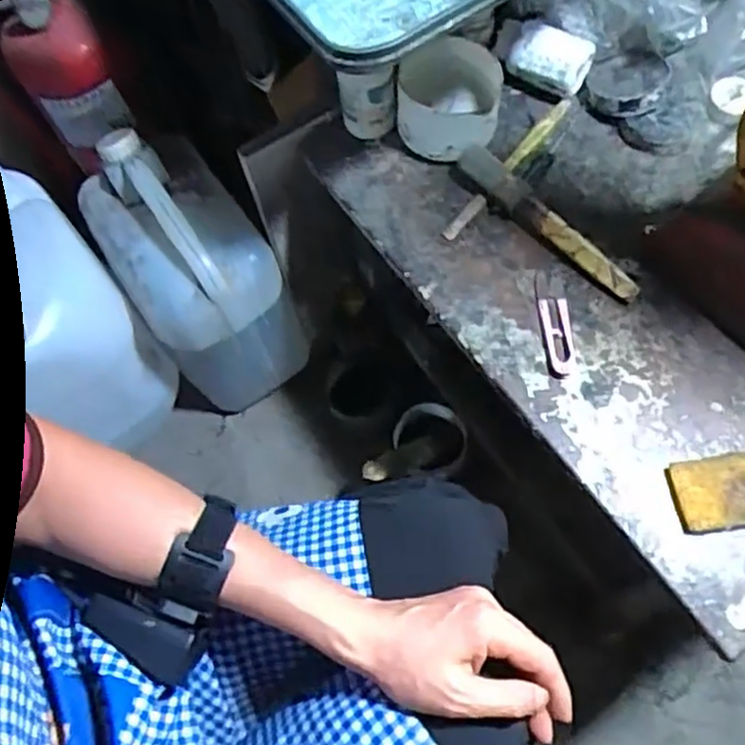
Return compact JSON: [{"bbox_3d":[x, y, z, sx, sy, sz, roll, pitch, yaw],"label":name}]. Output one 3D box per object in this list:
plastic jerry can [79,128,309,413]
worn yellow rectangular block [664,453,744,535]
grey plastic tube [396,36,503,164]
[{"bbox_3d":[-0.204,-0.109,0.860,0.149,0.293,0.215,-36,68,-13],"label":"plastic jerry can"},{"bbox_3d":[0.253,0.087,0.524,0.073,0.015,0.052,-8,65,0],"label":"worn yellow rectangular block"},{"bbox_3d":[0.065,-0.237,0.634,0.087,0.056,0.084,-1,65,3],"label":"grey plastic tube"}]

